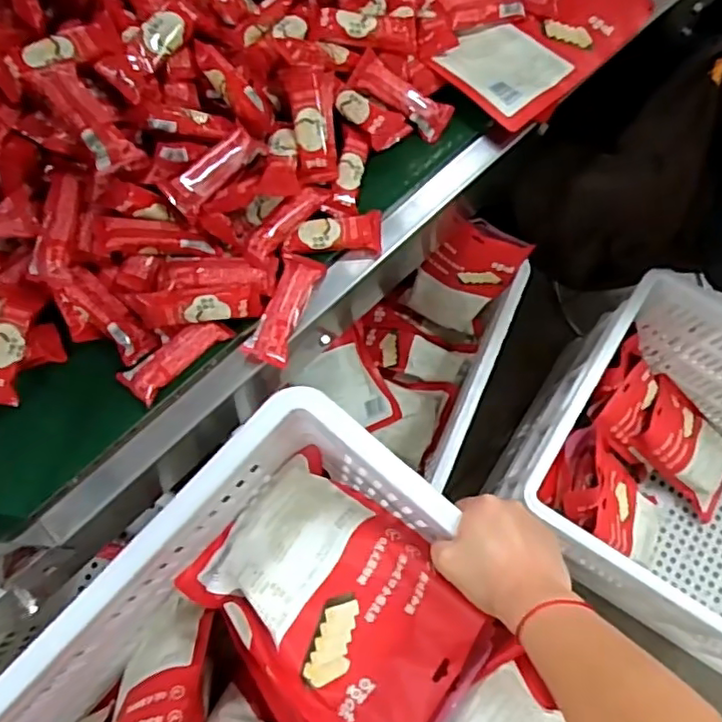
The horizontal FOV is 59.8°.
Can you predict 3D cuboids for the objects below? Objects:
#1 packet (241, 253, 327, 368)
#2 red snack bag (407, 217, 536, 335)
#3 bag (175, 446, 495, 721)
[{"bbox_3d":[-0.089,-0.063,0.735,0.050,0.024,0.132,20,74,6],"label":"packet"},{"bbox_3d":[0.169,-0.137,1.058,0.137,0.230,0.035,22,51,-8],"label":"red snack bag"},{"bbox_3d":[-0.035,0.212,0.567,0.276,0.051,0.188,32,79,33],"label":"bag"}]

